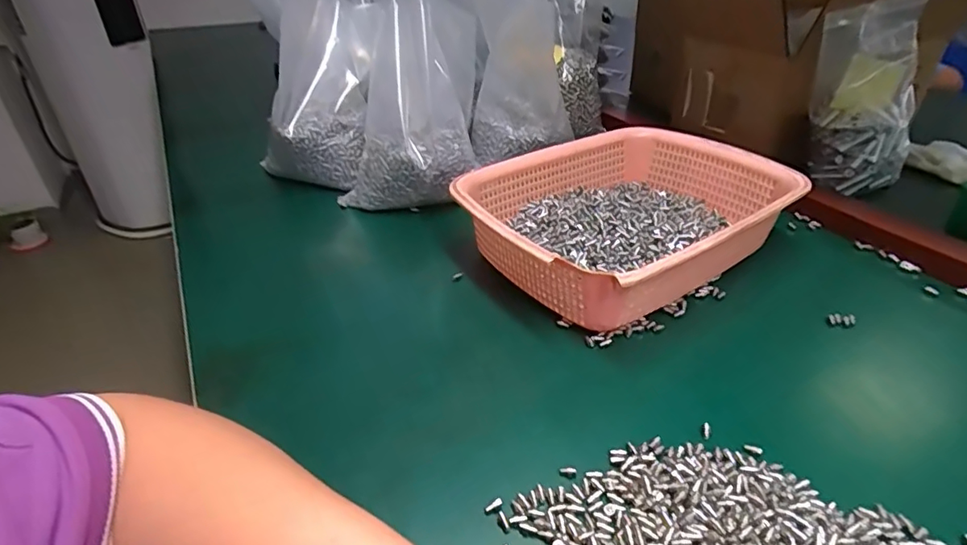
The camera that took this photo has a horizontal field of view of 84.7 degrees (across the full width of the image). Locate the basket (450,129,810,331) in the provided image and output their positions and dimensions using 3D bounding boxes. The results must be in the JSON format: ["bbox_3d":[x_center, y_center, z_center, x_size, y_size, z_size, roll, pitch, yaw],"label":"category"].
[{"bbox_3d":[0.132,-0.056,0.498,0.289,0.064,0.215,-21,40,-27],"label":"basket"}]

